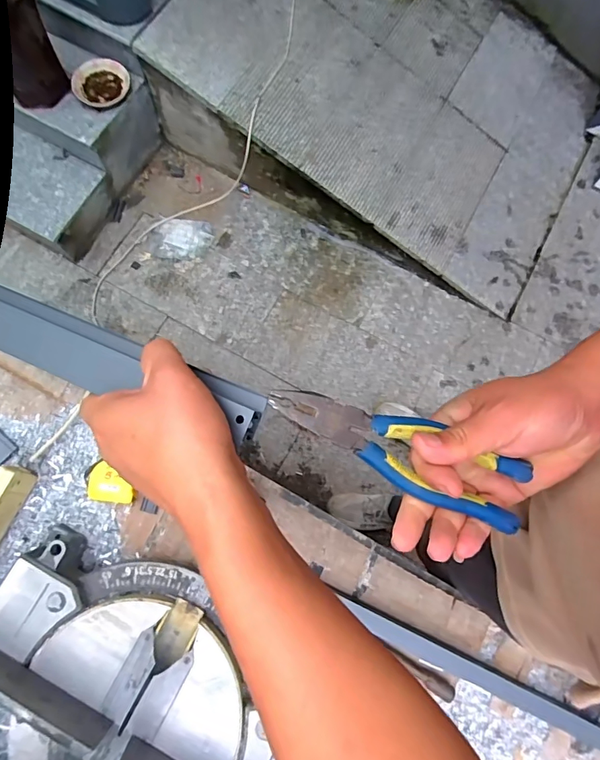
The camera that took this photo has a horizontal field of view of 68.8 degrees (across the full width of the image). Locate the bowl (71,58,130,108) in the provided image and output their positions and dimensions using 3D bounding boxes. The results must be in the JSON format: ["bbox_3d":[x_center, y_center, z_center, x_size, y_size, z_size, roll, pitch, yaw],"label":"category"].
[{"bbox_3d":[-0.657,-0.982,1.449,0.172,0.043,0.187,11,75,0],"label":"bowl"}]

